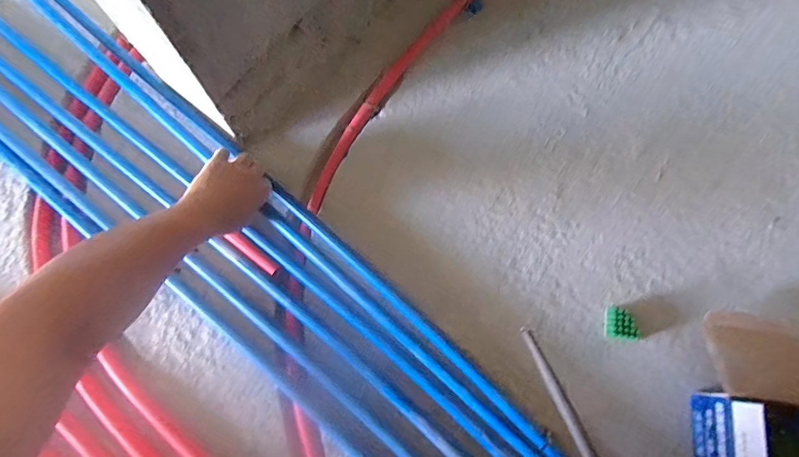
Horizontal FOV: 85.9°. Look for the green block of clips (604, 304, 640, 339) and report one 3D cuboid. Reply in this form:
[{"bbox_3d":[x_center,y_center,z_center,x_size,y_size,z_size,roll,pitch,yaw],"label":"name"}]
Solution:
[{"bbox_3d":[0.303,0.128,0.588,0.037,0.028,0.041,7,71,4],"label":"green block of clips"}]

